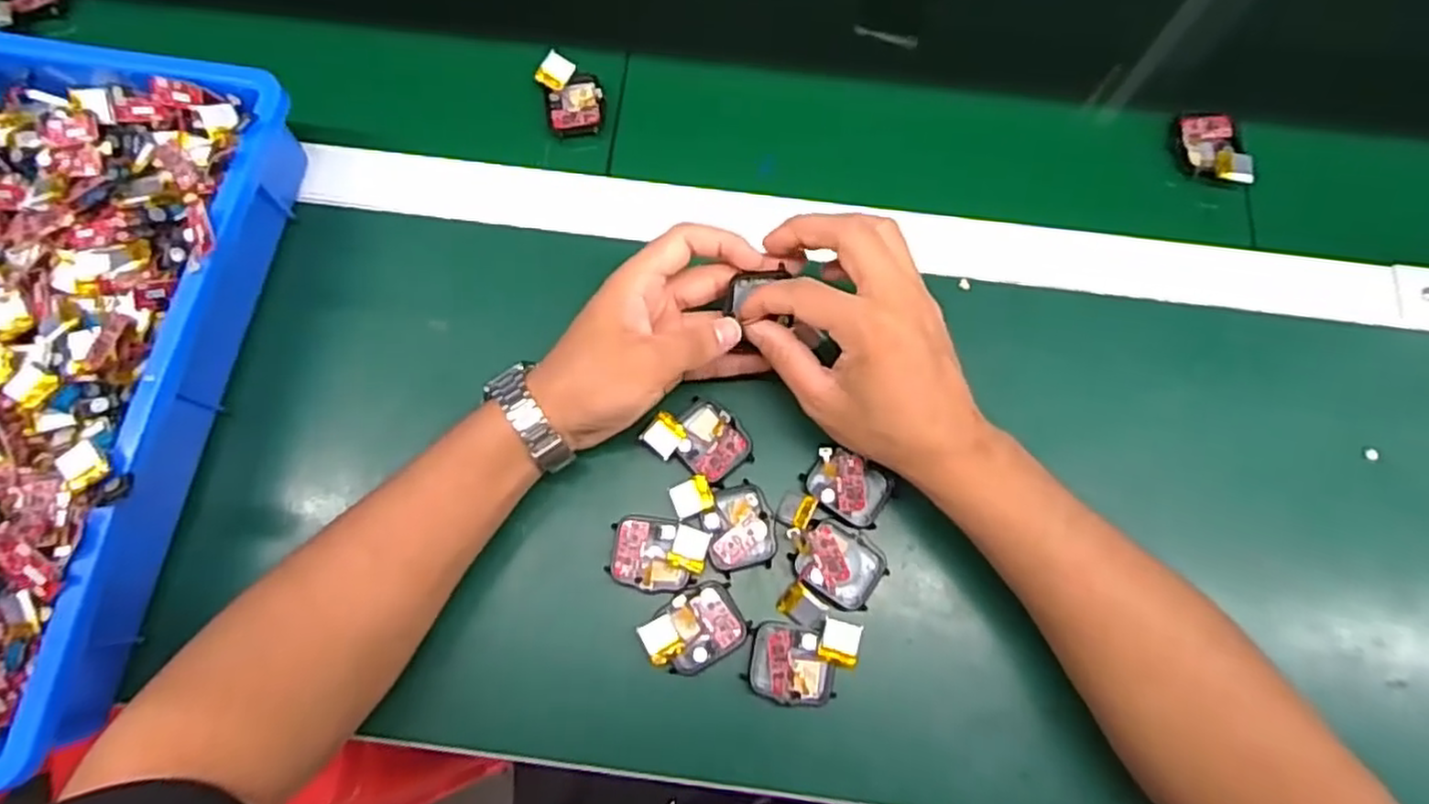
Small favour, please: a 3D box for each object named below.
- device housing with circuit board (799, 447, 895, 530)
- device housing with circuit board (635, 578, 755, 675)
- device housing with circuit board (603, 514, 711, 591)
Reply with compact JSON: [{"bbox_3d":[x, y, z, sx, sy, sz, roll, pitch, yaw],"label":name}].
[{"bbox_3d":[0.074,0.047,0.403,0.046,0.016,0.034,31,76,8],"label":"device housing with circuit board"},{"bbox_3d":[-0.010,0.118,0.376,0.051,0.015,0.037,-28,76,-8],"label":"device housing with circuit board"},{"bbox_3d":[-0.030,0.083,0.397,0.051,0.017,0.038,8,74,2],"label":"device housing with circuit board"}]

